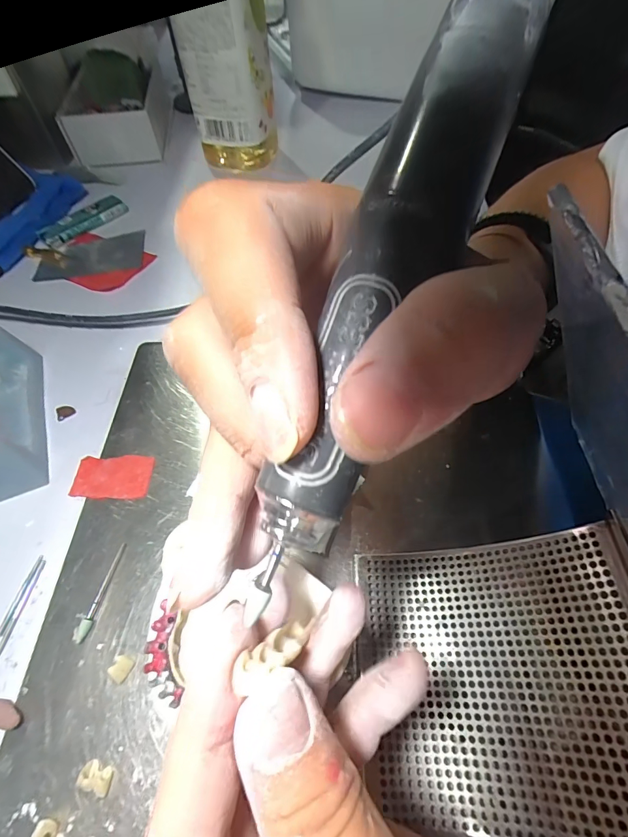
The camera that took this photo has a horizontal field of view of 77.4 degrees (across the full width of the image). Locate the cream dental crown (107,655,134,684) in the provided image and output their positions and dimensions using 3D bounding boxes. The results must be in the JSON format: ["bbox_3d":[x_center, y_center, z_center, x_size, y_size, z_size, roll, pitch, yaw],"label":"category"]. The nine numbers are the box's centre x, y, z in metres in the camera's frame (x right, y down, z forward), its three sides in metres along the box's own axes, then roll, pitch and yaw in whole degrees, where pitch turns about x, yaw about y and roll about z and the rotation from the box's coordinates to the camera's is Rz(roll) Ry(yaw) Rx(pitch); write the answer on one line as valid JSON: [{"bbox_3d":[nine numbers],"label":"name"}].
[{"bbox_3d":[-0.087,0.112,0.176,0.008,0.006,0.009,23,61,15],"label":"cream dental crown"}]

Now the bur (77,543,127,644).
[{"bbox_3d":[-0.106,0.085,0.195,0.005,0.004,0.046,8,58,7],"label":"bur"}]

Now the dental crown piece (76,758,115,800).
[{"bbox_3d":[-0.087,0.143,0.156,0.014,0.006,0.008,16,59,11],"label":"dental crown piece"}]

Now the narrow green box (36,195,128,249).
[{"bbox_3d":[-0.215,-0.185,0.366,0.022,0.010,0.081,38,64,21],"label":"narrow green box"}]

